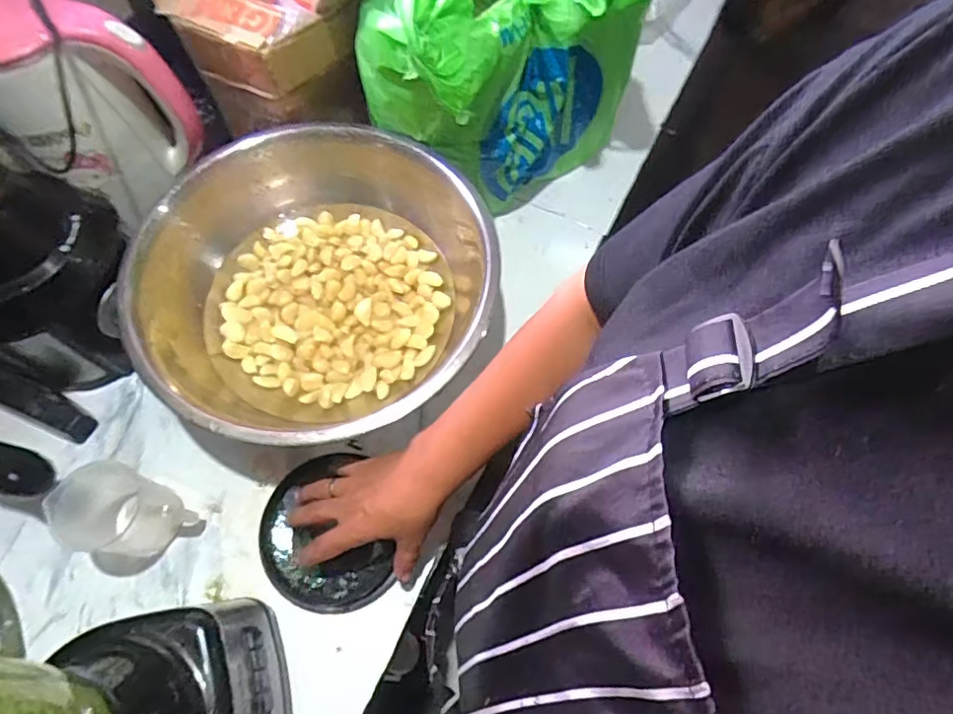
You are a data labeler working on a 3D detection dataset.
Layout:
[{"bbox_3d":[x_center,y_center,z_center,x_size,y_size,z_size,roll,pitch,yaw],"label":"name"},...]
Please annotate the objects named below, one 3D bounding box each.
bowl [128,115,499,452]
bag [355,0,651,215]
[{"bbox_3d":[-0.165,-0.076,0.602,0.330,0.110,0.352,43,72,16],"label":"bowl"},{"bbox_3d":[0.036,-0.307,0.617,0.292,0.288,0.166,-32,70,-14],"label":"bag"}]

